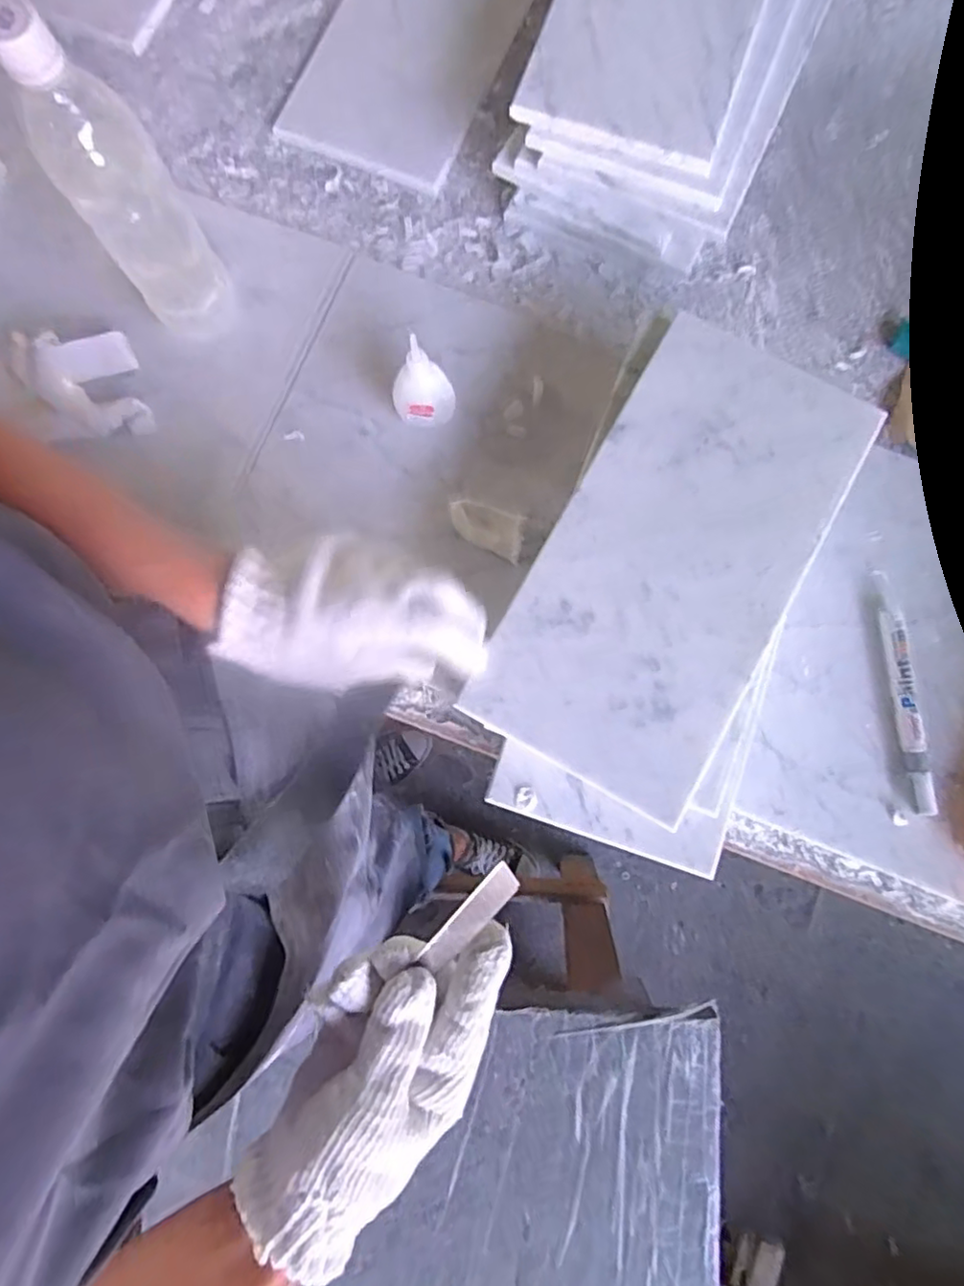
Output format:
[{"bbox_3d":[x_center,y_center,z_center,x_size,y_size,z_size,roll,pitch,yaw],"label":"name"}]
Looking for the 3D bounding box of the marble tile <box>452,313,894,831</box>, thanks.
[{"bbox_3d":[0.123,-0.055,0.403,0.151,0.012,0.299,29,80,5],"label":"marble tile"}]

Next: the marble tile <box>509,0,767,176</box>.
[{"bbox_3d":[0.143,-0.507,0.481,0.148,0.018,0.310,19,82,5],"label":"marble tile"}]

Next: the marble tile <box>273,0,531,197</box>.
[{"bbox_3d":[-0.050,-0.546,0.557,0.152,0.013,0.307,22,82,6],"label":"marble tile"}]

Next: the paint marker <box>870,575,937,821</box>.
[{"bbox_3d":[0.307,0.034,0.463,0.019,0.022,0.175,-5,80,1],"label":"paint marker"}]

